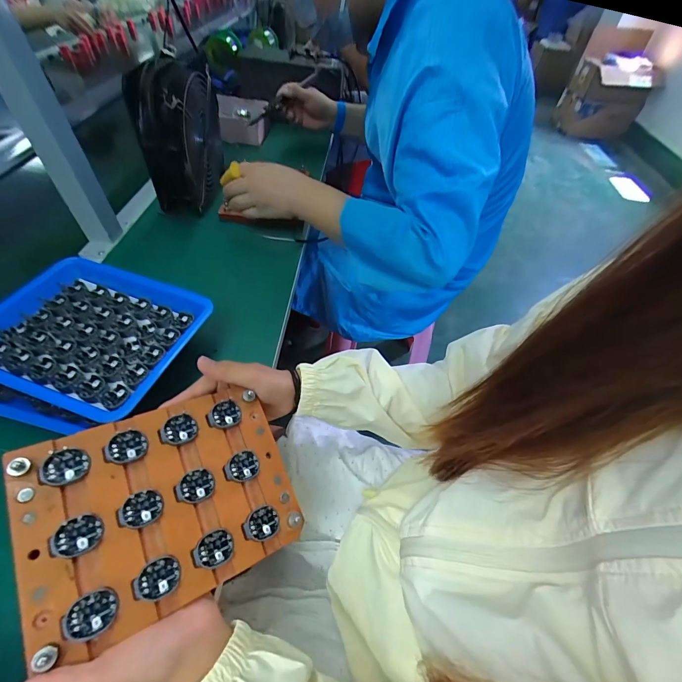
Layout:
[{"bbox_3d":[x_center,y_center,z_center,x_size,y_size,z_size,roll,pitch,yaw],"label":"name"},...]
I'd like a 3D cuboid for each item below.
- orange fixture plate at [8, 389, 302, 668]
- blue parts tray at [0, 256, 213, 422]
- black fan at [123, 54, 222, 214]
[{"bbox_3d":[-0.138,0.127,0.274,0.186,0.007,0.146,-14,69,-32],"label":"orange fixture plate"},{"bbox_3d":[-0.278,-0.015,0.376,0.199,0.030,0.173,17,52,10],"label":"blue parts tray"},{"bbox_3d":[-0.269,-0.352,0.577,0.084,0.193,0.188,2,51,-2],"label":"black fan"}]

